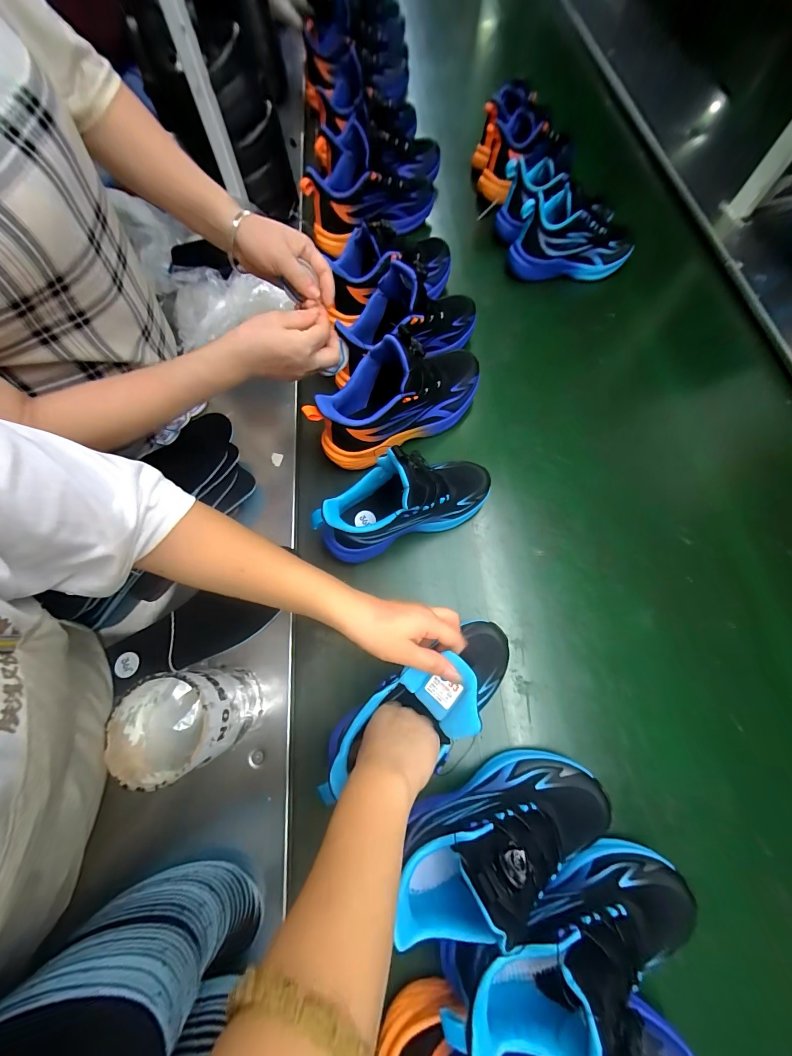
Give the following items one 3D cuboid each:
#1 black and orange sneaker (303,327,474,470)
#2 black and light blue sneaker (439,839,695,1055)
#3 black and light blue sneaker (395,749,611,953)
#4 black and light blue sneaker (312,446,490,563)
[{"bbox_3d":[0.008,-0.184,0.473,0.262,0.138,0.088,-29,73,-11],"label":"black and orange sneaker"},{"bbox_3d":[0.150,0.346,0.274,0.230,0.118,0.084,-14,70,-21],"label":"black and light blue sneaker"},{"bbox_3d":[0.099,0.272,0.302,0.198,0.138,0.076,-21,72,-8],"label":"black and light blue sneaker"},{"bbox_3d":[0.014,-0.033,0.418,0.226,0.135,0.081,-20,71,-8],"label":"black and light blue sneaker"}]

